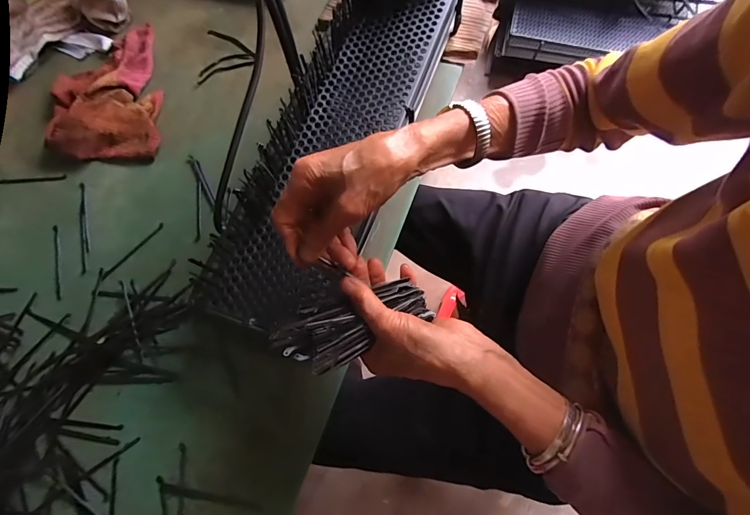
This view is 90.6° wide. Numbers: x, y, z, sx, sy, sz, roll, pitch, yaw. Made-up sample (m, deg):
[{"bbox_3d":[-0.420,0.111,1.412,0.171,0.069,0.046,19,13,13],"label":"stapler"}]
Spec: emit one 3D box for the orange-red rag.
[{"bbox_3d":[-0.409,-0.261,0.563,0.159,0.035,0.255,-7,72,0],"label":"orange-red rag"}]

